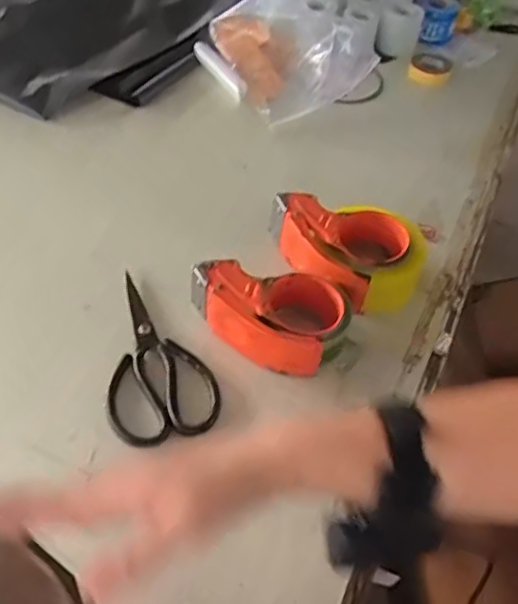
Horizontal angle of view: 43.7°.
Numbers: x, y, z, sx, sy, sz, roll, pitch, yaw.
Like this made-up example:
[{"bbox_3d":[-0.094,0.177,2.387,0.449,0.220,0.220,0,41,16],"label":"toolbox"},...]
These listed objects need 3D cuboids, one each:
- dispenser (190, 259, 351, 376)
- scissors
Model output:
[{"bbox_3d":[0.008,0.012,0.657,0.165,0.058,0.100,11,48,6],"label":"dispenser"},{"bbox_3d":[-0.102,0.052,0.650,0.103,0.016,0.204,-7,48,-11],"label":"scissors"}]

